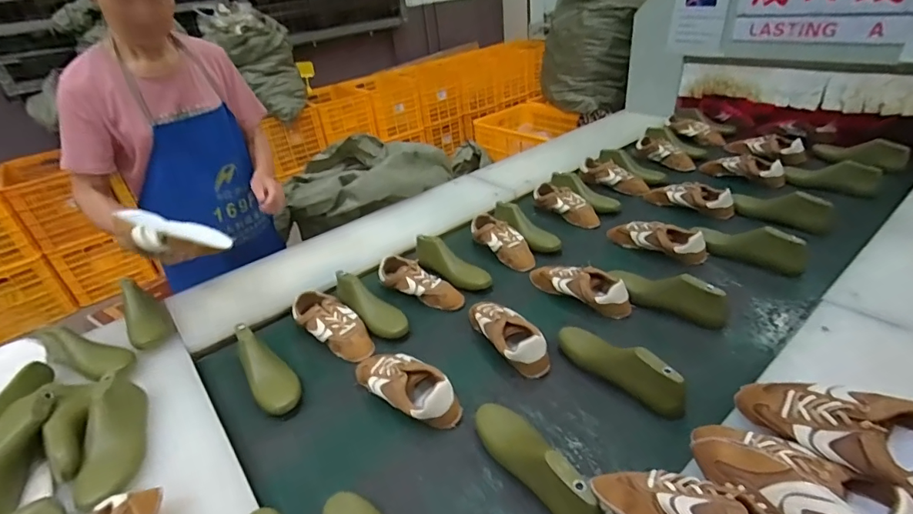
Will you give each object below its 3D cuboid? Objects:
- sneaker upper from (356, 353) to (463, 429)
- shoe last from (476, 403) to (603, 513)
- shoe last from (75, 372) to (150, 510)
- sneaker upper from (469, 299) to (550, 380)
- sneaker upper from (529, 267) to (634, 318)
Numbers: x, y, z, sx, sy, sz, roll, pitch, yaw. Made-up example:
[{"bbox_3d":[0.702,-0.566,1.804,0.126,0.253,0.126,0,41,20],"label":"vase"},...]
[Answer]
[{"bbox_3d":[-0.104,0.225,0.830,0.249,0.072,0.087,18,41,34],"label":"sneaker upper"},{"bbox_3d":[0.114,0.302,0.670,0.081,0.091,0.233,-20,35,-19],"label":"shoe last"},{"bbox_3d":[-0.568,0.292,0.752,0.070,0.075,0.235,-15,47,-11],"label":"shoe last"},{"bbox_3d":[0.099,0.154,0.913,0.098,0.085,0.206,-18,34,-16],"label":"sneaker upper"},{"bbox_3d":[0.275,0.065,1.036,0.244,0.081,0.072,21,42,36],"label":"sneaker upper"}]

